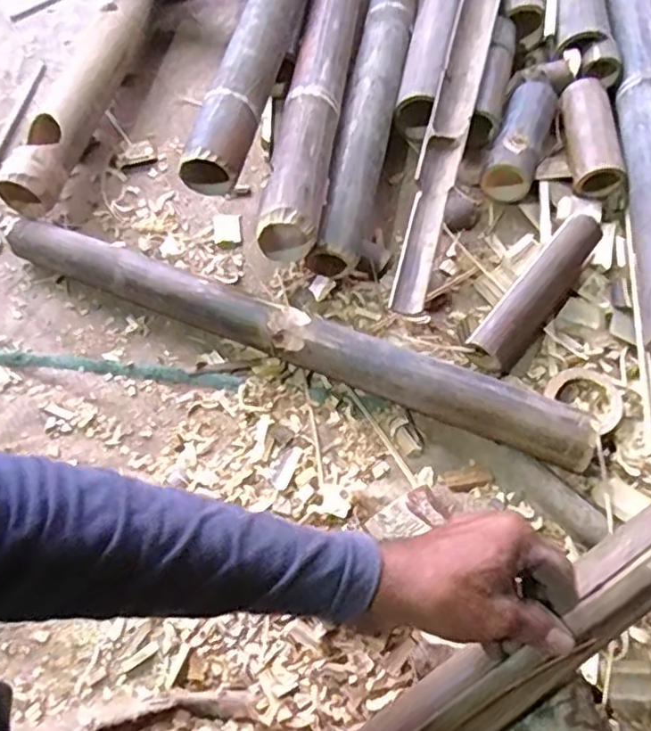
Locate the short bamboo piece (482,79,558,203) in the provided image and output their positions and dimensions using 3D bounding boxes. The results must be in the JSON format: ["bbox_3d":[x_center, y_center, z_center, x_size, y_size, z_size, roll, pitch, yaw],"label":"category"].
[{"bbox_3d":[0.238,-0.277,0.755,0.058,0.049,0.154,18,66,12],"label":"short bamboo piece"}]

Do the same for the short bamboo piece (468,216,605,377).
[{"bbox_3d":[0.227,-0.077,0.658,0.046,0.049,0.199,37,72,19],"label":"short bamboo piece"}]

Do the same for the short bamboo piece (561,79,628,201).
[{"bbox_3d":[0.321,-0.277,0.757,0.058,0.048,0.150,0,64,4],"label":"short bamboo piece"}]

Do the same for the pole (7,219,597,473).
[{"bbox_3d":[-0.055,-0.034,0.647,0.644,0.064,0.050,22,67,13],"label":"pole"}]

